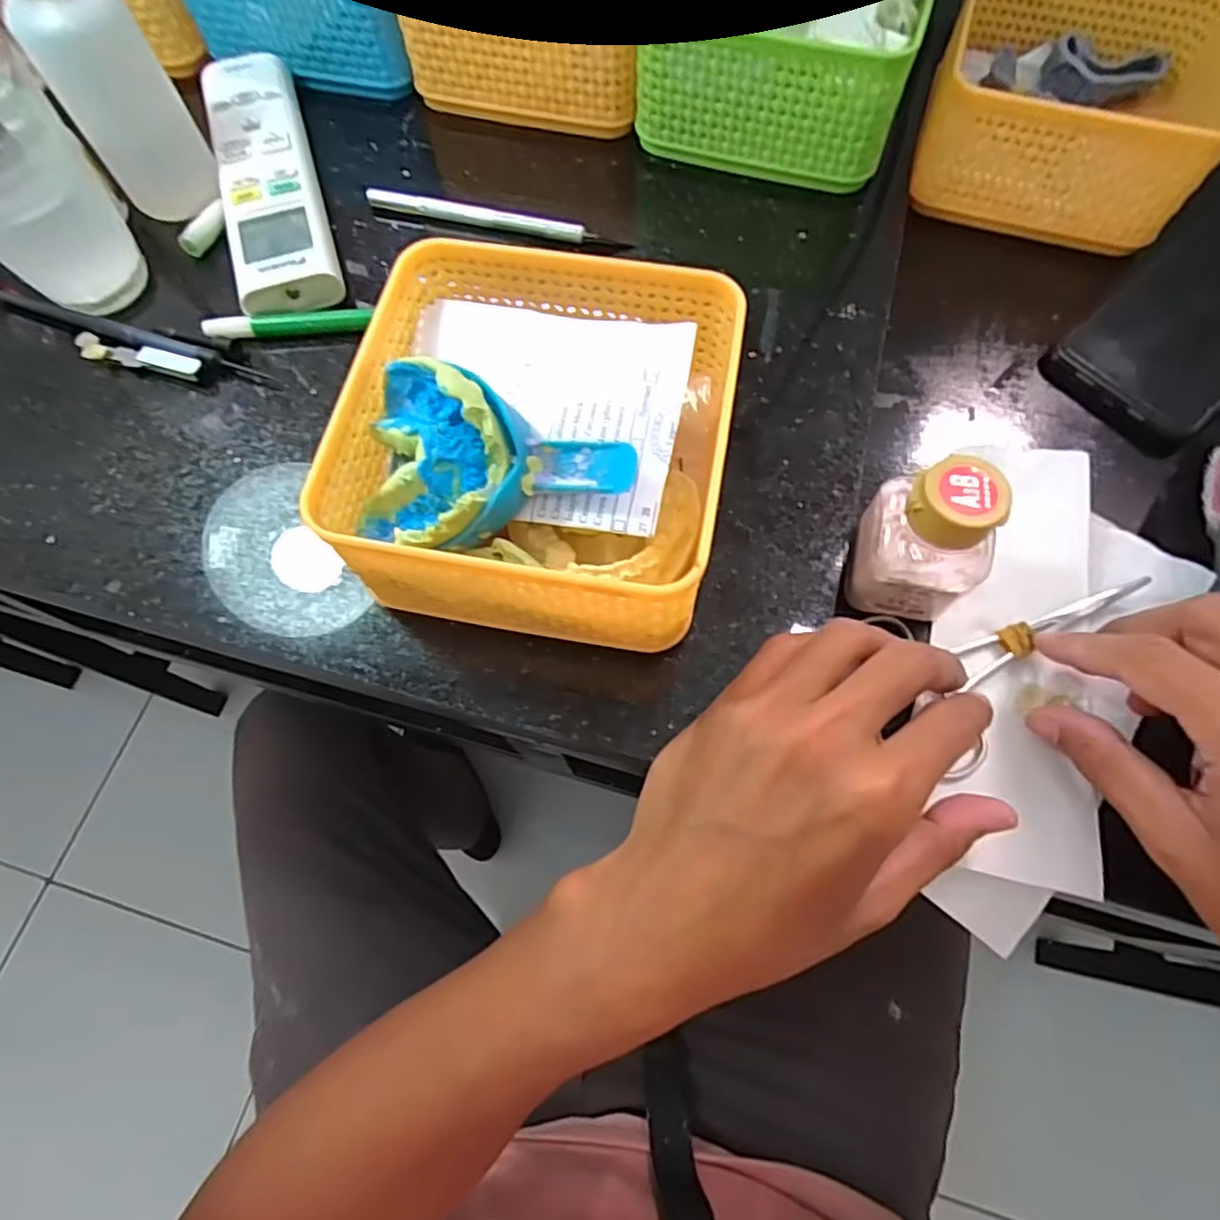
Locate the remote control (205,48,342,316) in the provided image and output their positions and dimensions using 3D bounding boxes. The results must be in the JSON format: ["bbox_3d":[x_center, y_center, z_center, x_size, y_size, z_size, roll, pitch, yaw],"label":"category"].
[{"bbox_3d":[-0.173,-0.220,0.339,0.045,0.021,0.172,-17,70,-5],"label":"remote control"}]

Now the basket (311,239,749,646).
[{"bbox_3d":[-0.024,-0.063,0.250,0.132,0.064,0.135,7,69,4],"label":"basket"}]

